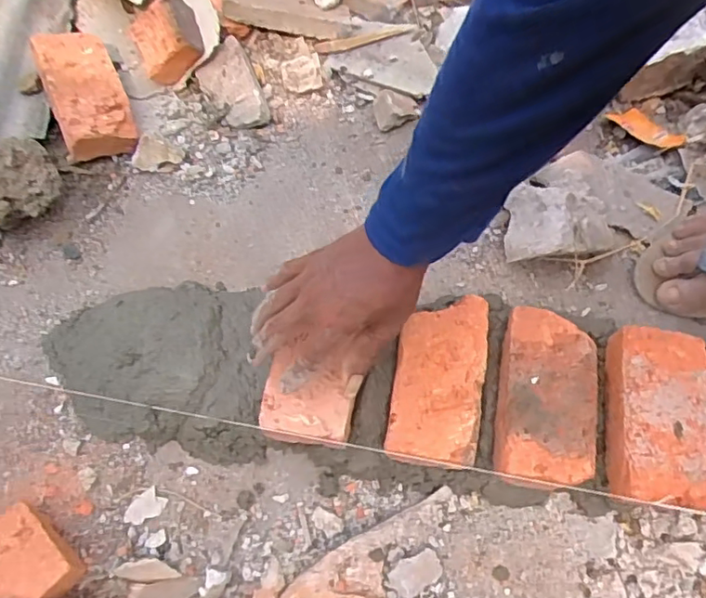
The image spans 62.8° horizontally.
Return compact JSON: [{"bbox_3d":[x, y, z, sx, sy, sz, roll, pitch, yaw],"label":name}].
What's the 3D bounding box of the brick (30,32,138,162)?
[{"bbox_3d":[-0.324,-0.254,0.701,0.086,0.044,0.168,-21,79,-12],"label":"brick"}]

